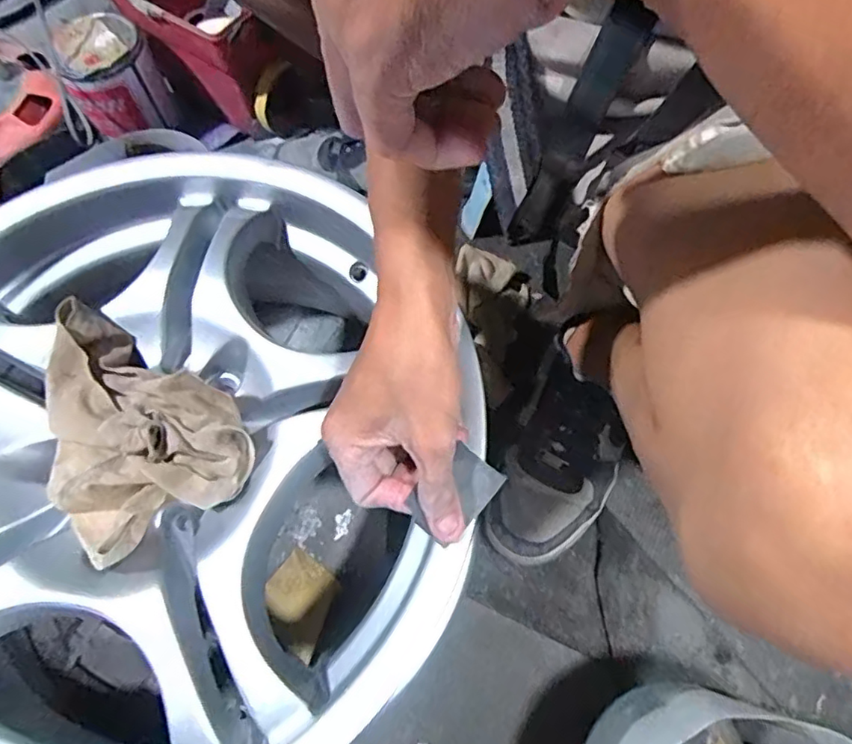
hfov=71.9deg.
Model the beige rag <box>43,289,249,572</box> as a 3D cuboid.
[{"bbox_3d":[-0.208,0.026,0.387,0.125,0.043,0.182,-39,70,-14],"label":"beige rag"}]

